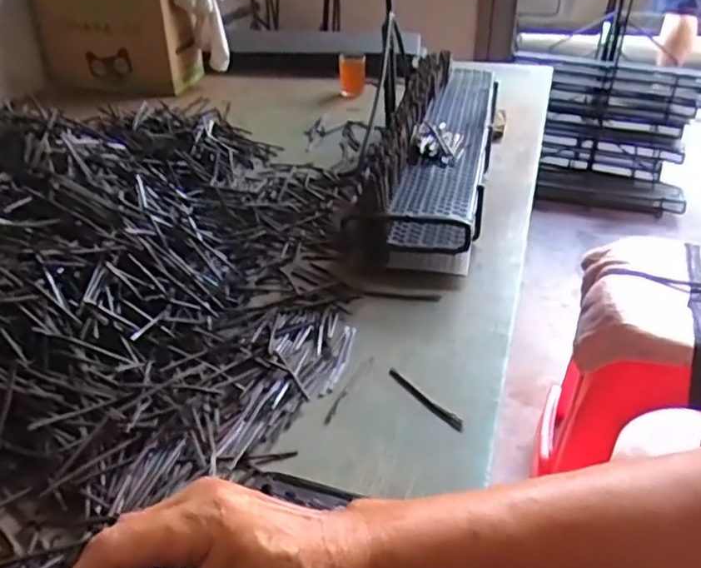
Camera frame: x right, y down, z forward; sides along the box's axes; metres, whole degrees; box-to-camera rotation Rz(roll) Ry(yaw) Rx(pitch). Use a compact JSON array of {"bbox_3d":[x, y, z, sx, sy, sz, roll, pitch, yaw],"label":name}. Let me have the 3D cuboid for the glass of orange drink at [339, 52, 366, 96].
[{"bbox_3d":[0.003,-0.437,1.350,0.055,0.075,0.043,0,33,2],"label":"glass of orange drink"}]

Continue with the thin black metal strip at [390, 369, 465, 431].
[{"bbox_3d":[0.065,0.103,0.591,0.014,0.006,0.096,-21,40,-31],"label":"thin black metal strip"}]

